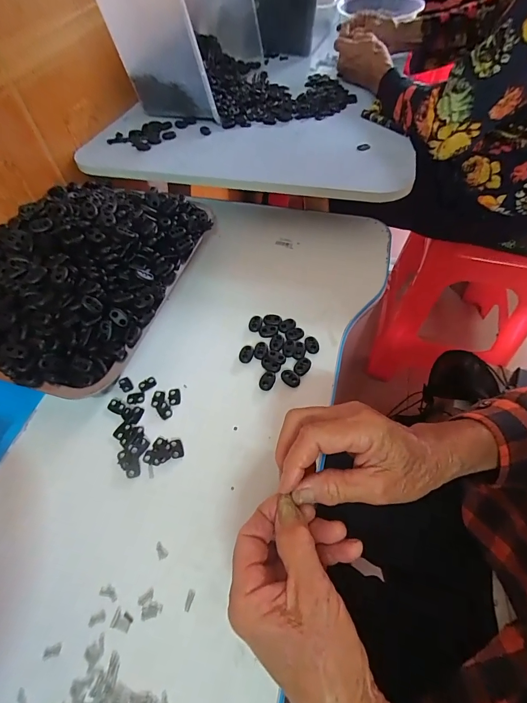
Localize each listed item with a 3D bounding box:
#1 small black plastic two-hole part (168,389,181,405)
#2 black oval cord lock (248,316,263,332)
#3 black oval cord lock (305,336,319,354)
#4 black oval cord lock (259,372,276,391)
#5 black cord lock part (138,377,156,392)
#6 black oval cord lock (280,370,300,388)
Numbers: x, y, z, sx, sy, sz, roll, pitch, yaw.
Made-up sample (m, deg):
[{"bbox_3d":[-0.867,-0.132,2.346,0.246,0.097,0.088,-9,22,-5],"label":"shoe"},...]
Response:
[{"bbox_3d":[-0.092,0.046,0.363,0.012,0.004,0.019,-14,55,-6],"label":"small black plastic two-hole part"},{"bbox_3d":[-0.009,-0.032,0.408,0.015,0.004,0.023,5,55,8],"label":"black oval cord lock"},{"bbox_3d":[0.054,-0.008,0.391,0.015,0.004,0.024,-4,54,1],"label":"black oval cord lock"},{"bbox_3d":[0.004,0.030,0.366,0.015,0.005,0.021,14,57,14],"label":"black oval cord lock"},{"bbox_3d":[-0.124,0.034,0.372,0.018,0.004,0.013,-29,58,-16],"label":"black cord lock part"},{"bbox_3d":[0.028,0.027,0.366,0.015,0.004,0.022,-38,60,-21],"label":"black oval cord lock"}]

